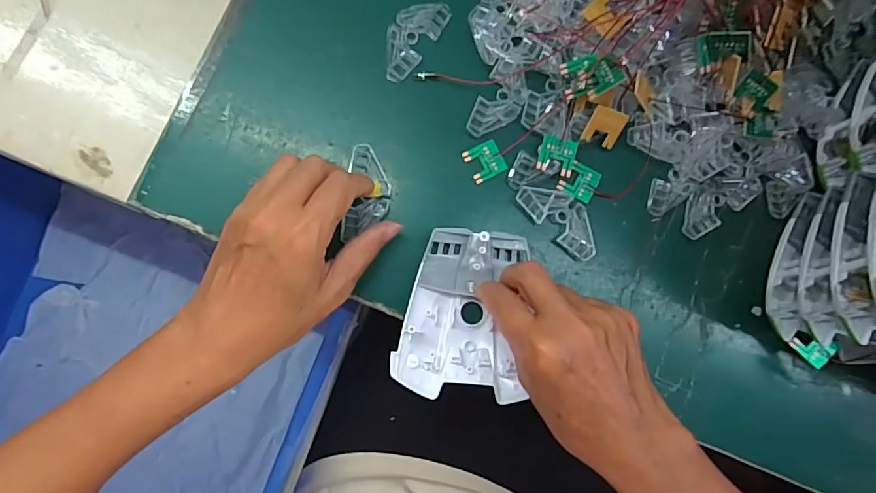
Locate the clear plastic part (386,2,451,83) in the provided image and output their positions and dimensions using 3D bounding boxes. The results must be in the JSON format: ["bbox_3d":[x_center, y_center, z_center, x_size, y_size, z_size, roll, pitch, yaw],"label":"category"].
[{"bbox_3d":[-0.019,-0.150,0.347,0.030,0.005,0.067,36,86,-3],"label":"clear plastic part"}]

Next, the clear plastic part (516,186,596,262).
[{"bbox_3d":[0.088,-0.021,0.345,0.066,0.009,0.030,41,86,-3],"label":"clear plastic part"}]

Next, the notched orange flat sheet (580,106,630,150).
[{"bbox_3d":[0.118,-0.084,0.343,0.024,0.004,0.027,18,115,-11],"label":"notched orange flat sheet"}]

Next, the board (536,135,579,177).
[{"bbox_3d":[0.084,-0.064,0.342,0.025,0.006,0.025,13,95,8],"label":"board"}]

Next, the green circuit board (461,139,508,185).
[{"bbox_3d":[0.034,-0.061,0.345,0.025,0.004,0.025,-27,91,-5],"label":"green circuit board"}]

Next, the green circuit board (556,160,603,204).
[{"bbox_3d":[0.103,-0.047,0.351,0.025,0.004,0.025,28,86,-4],"label":"green circuit board"}]

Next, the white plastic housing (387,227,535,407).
[{"bbox_3d":[0.017,0.044,0.324,0.082,0.024,0.109,5,88,-5],"label":"white plastic housing"}]

